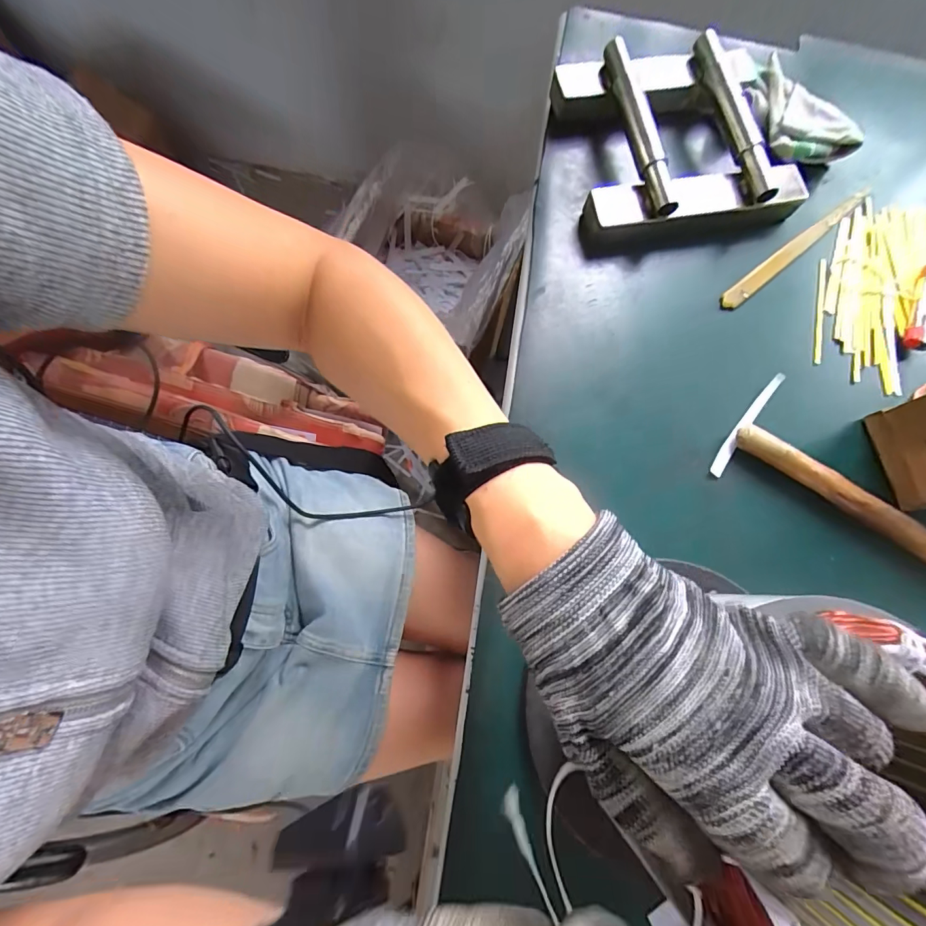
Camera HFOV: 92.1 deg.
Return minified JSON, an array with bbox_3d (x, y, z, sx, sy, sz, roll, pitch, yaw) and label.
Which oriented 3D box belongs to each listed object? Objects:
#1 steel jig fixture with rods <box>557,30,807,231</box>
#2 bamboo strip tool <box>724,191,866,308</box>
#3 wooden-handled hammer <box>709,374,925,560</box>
[{"bbox_3d":[0.204,-0.322,0.429,0.207,0.050,0.208,-8,75,-4],"label":"steel jig fixture with rods"},{"bbox_3d":[0.318,-0.207,0.424,0.210,0.004,0.017,-38,79,-11],"label":"bamboo strip tool"},{"bbox_3d":[0.336,0.024,0.354,0.249,0.021,0.101,31,76,7],"label":"wooden-handled hammer"}]

